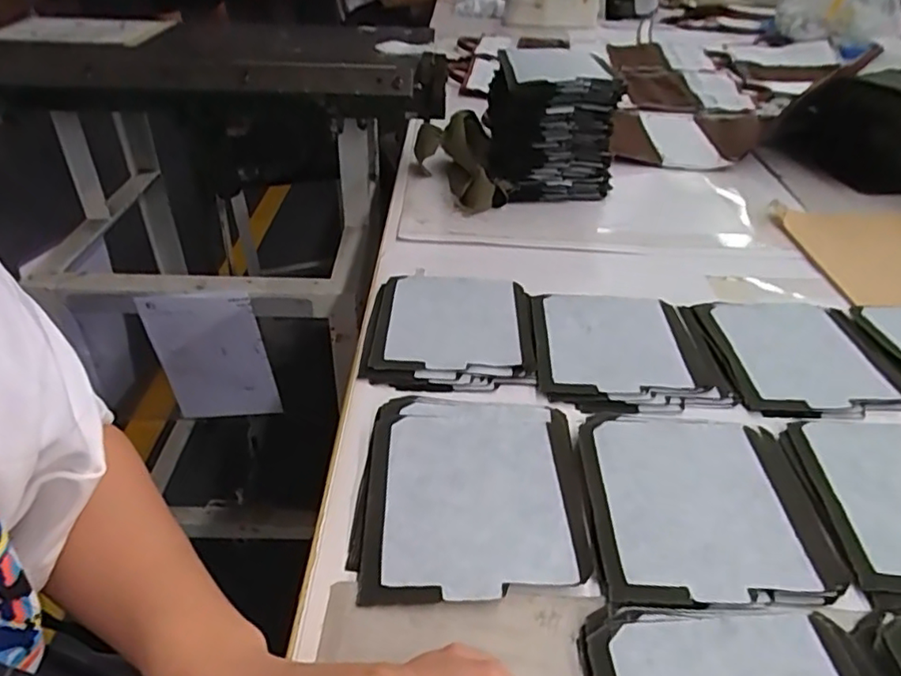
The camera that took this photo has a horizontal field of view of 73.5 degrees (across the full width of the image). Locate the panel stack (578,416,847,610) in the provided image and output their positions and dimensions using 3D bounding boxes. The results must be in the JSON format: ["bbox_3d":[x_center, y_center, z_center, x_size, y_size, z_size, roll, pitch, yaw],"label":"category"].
[{"bbox_3d":[0.152,0.101,0.377,0.135,0.010,0.140,1,37,-1],"label":"panel stack"}]

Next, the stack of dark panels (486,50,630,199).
[{"bbox_3d":[0.119,-0.243,0.726,0.149,0.138,0.116,-2,37,-6],"label":"stack of dark panels"}]

